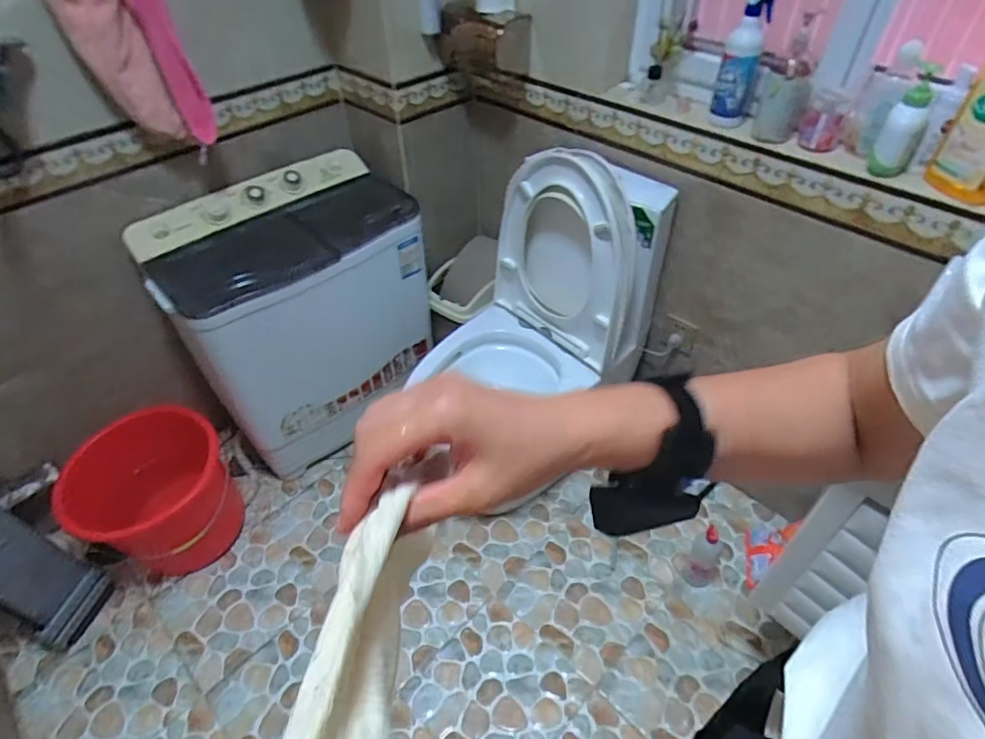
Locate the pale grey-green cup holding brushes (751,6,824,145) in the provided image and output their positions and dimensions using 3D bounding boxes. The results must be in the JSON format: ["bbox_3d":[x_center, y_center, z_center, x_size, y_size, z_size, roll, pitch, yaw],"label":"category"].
[{"bbox_3d":[0.544,-0.532,1.017,0.084,0.195,0.096,10,45,7],"label":"pale grey-green cup holding brushes"}]

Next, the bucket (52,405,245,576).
[{"bbox_3d":[-0.814,0.322,1.353,0.334,0.306,0.279,-27,52,-27],"label":"bucket"}]

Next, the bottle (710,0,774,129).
[{"bbox_3d":[0.463,-0.574,1.014,0.073,0.237,0.073,17,47,14],"label":"bottle"}]

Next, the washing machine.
[{"bbox_3d":[-0.486,-0.126,1.470,0.345,0.647,0.595,35,53,28],"label":"washing machine"}]

